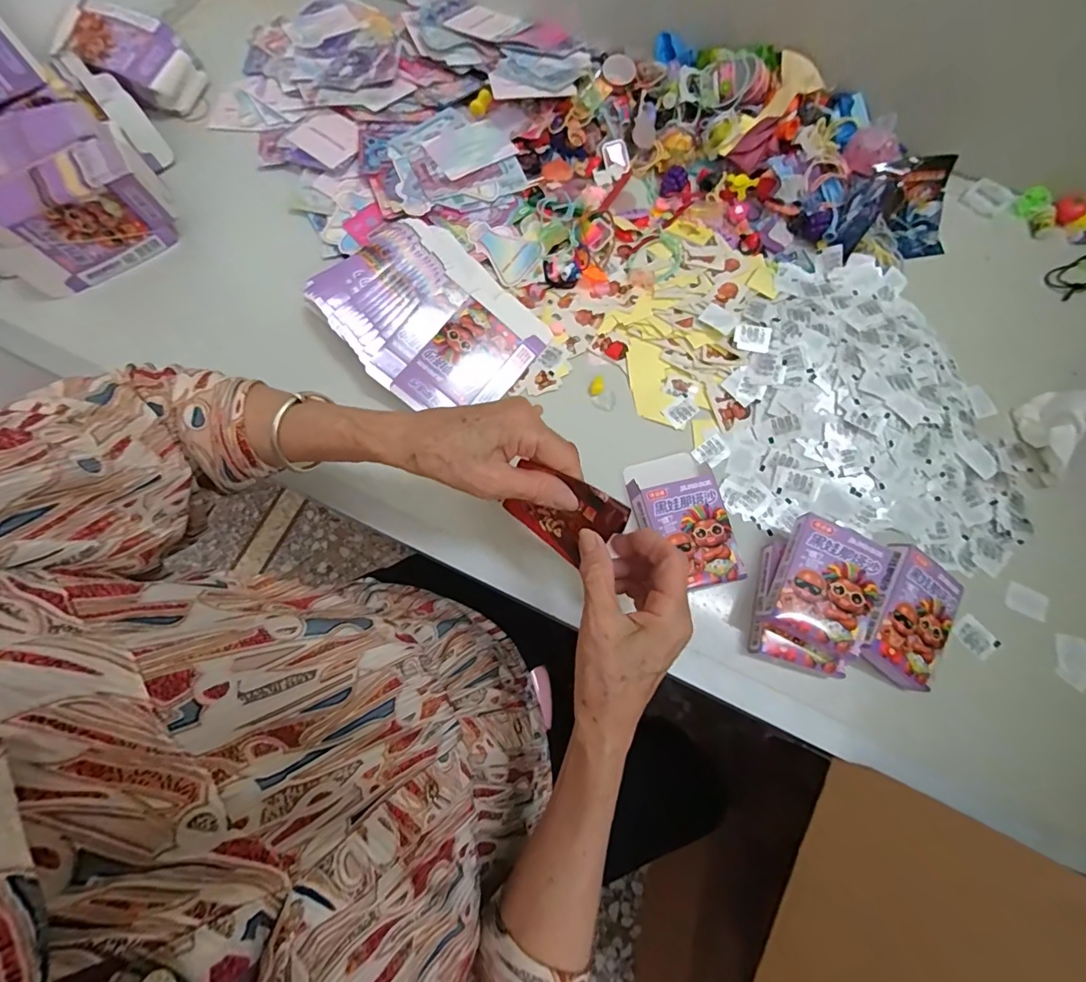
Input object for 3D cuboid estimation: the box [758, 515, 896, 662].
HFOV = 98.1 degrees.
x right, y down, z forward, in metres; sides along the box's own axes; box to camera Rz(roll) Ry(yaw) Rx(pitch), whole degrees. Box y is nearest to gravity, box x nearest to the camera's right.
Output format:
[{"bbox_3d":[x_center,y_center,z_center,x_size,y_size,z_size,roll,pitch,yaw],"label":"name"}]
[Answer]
[{"bbox_3d":[0.217,0.073,0.361,0.072,0.022,0.092,29,76,11],"label":"box"}]

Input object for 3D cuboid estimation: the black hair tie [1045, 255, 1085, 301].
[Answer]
[{"bbox_3d":[0.548,-0.220,0.480,0.068,0.013,0.034,-24,75,-7],"label":"black hair tie"}]

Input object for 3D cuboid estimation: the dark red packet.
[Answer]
[{"bbox_3d":[0.013,0.014,0.320,0.076,0.009,0.059,39,121,13],"label":"dark red packet"}]

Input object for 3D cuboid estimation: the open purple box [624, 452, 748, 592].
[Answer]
[{"bbox_3d":[0.118,0.024,0.402,0.071,0.024,0.119,-11,74,-3],"label":"open purple box"}]

